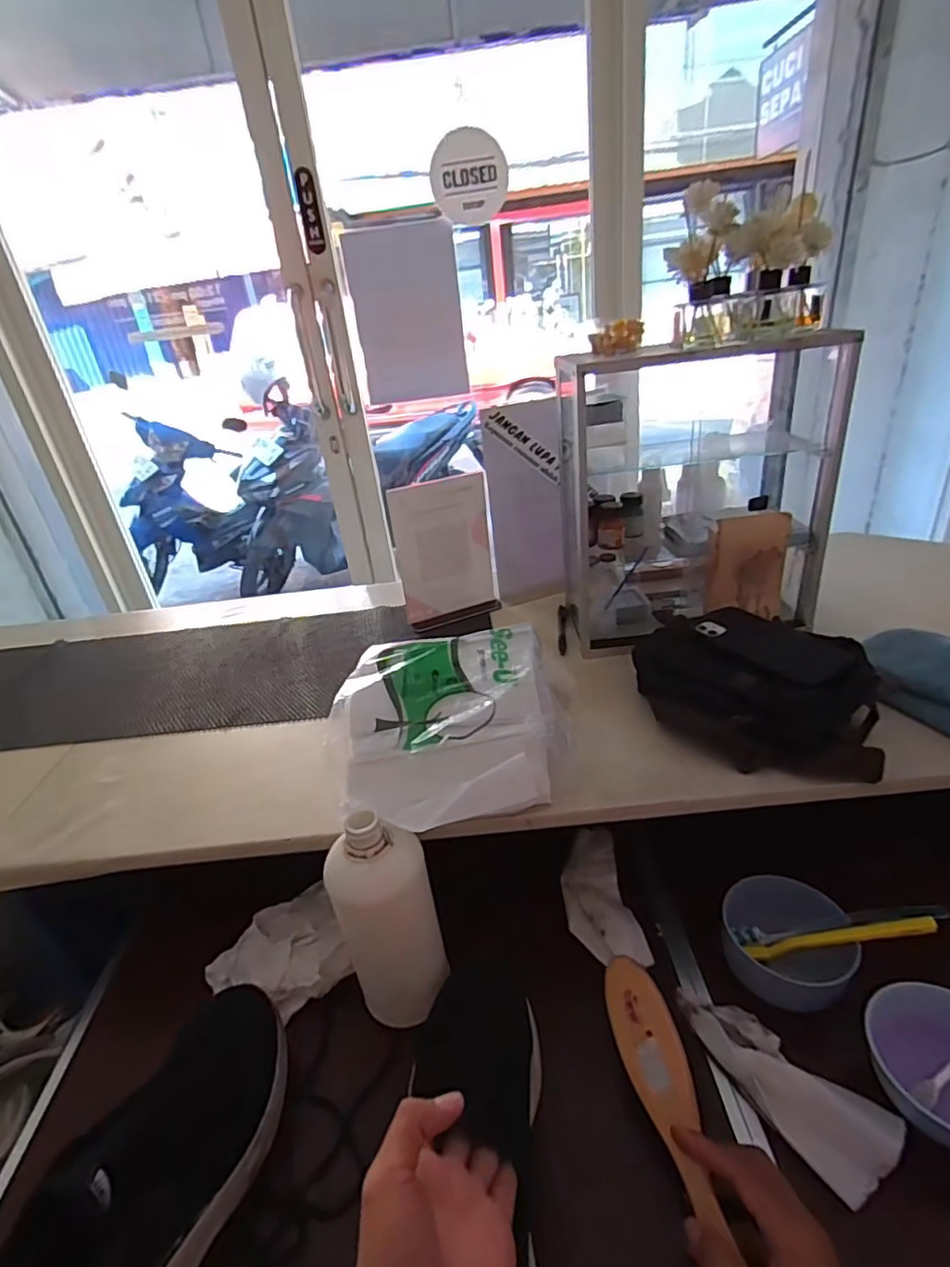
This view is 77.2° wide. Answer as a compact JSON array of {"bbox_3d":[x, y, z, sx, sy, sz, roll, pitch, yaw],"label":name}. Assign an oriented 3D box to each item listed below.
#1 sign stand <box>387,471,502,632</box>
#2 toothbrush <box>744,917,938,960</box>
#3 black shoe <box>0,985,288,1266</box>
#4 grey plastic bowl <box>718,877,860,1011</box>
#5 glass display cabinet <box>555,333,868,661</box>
[{"bbox_3d":[-0.043,-0.118,0.919,0.151,0.227,0.033,-16,30,-15],"label":"sign stand"},{"bbox_3d":[0.326,0.274,0.535,0.152,0.015,0.018,-23,22,23],"label":"toothbrush"},{"bbox_3d":[-0.222,0.385,0.416,0.094,0.098,0.273,4,31,20],"label":"black shoe"},{"bbox_3d":[0.288,0.285,0.552,0.108,0.048,0.104,5,31,22],"label":"grey plastic bowl"},{"bbox_3d":[0.275,-0.201,0.809,0.301,0.353,0.285,-4,29,6],"label":"glass display cabinet"}]

